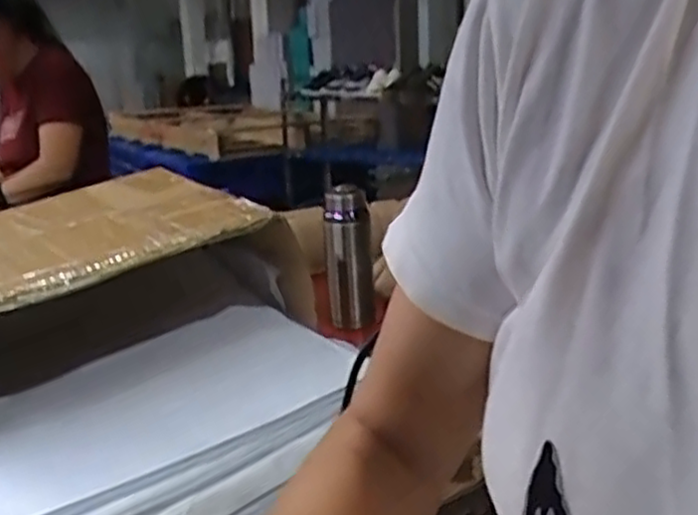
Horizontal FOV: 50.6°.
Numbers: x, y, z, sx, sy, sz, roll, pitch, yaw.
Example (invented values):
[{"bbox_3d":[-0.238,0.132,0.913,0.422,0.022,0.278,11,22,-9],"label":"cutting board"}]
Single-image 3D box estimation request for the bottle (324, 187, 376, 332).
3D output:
[{"bbox_3d":[0.000,0.001,1.203,0.074,0.218,0.070,-3,15,1],"label":"bottle"}]

